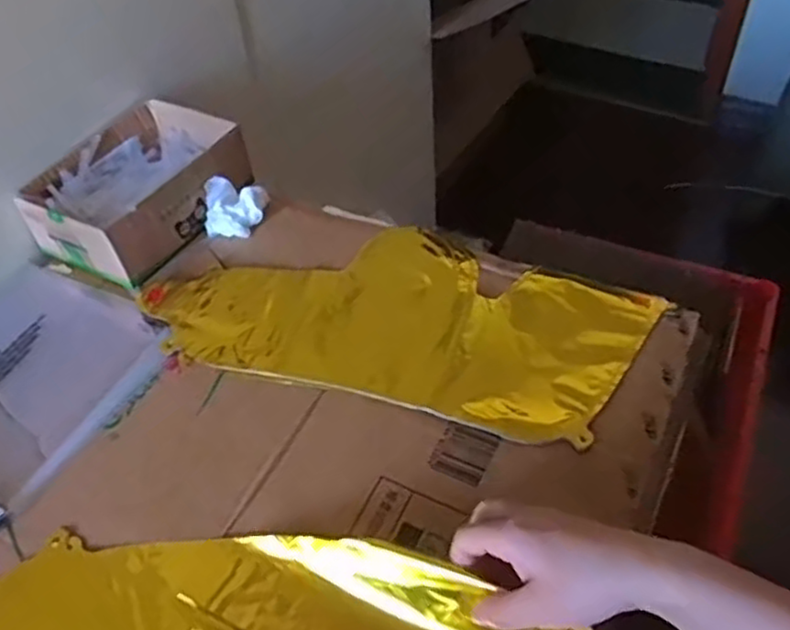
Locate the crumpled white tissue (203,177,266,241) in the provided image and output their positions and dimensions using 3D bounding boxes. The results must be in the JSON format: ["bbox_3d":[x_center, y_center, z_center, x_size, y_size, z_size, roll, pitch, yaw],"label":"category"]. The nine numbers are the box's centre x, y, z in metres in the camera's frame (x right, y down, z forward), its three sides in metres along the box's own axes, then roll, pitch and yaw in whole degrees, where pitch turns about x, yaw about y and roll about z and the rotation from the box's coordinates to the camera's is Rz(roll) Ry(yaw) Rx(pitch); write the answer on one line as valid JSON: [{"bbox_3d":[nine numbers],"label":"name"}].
[{"bbox_3d":[-0.153,-0.106,0.703,0.051,0.045,0.046,2,49,5],"label":"crumpled white tissue"}]

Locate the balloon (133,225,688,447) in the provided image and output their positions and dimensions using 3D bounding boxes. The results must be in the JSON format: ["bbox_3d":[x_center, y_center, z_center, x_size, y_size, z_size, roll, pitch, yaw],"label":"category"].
[{"bbox_3d":[0.002,-0.007,0.621,0.399,0.011,0.183,13,51,14],"label":"balloon"}]

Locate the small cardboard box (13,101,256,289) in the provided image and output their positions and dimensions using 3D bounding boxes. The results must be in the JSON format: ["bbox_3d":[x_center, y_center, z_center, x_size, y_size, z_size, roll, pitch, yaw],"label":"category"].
[{"bbox_3d":[-0.244,-0.125,0.707,0.144,0.066,0.197,27,56,24],"label":"small cardboard box"}]

